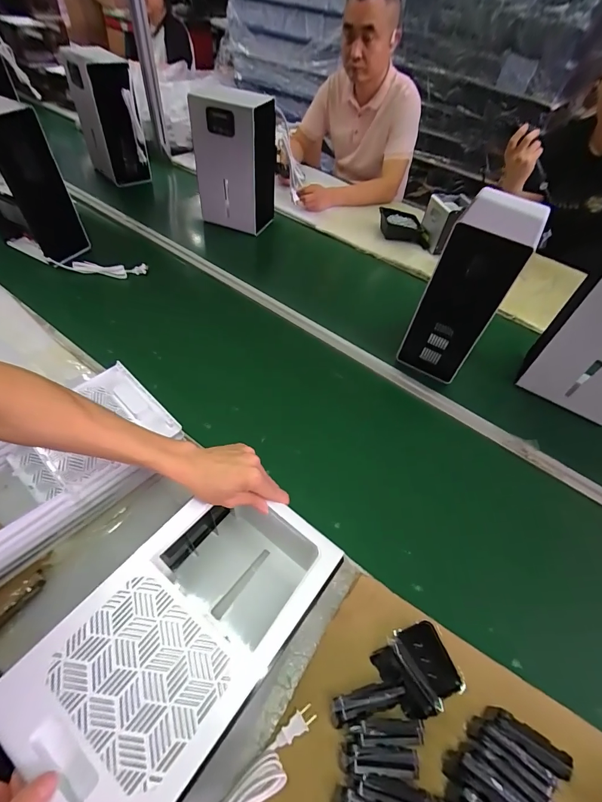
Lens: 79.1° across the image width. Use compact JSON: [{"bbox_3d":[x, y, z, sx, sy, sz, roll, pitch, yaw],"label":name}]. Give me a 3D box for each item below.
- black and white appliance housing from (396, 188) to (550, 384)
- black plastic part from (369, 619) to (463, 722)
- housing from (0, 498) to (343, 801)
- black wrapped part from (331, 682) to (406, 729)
[{"bbox_3d":[0.359,-0.234,0.796,0.142,0.337,0.175,31,56,18],"label":"black and white appliance housing"},{"bbox_3d":[0.155,0.353,0.479,0.104,0.054,0.090,-19,56,-18],"label":"black plastic part"},{"bbox_3d":[-0.136,0.288,0.467,0.201,0.167,0.331,33,57,19],"label":"housing"},{"bbox_3d":[0.081,0.377,0.454,0.087,0.056,0.031,-11,54,-12],"label":"black wrapped part"}]

